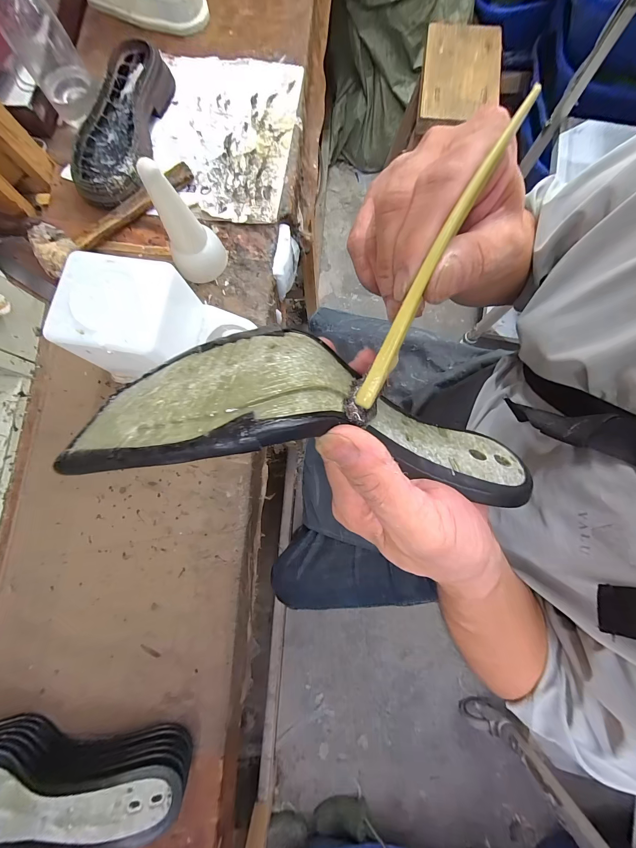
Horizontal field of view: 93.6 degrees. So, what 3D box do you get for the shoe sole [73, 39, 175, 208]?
[{"bbox_3d":[-0.284,-0.431,0.431,0.099,0.039,0.254,6,80,0],"label":"shoe sole"}]

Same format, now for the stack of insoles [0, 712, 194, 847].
[{"bbox_3d":[-0.245,0.338,0.261,0.239,0.108,0.081,6,80,0],"label":"stack of insoles"}]

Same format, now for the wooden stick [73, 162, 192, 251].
[{"bbox_3d":[-0.256,-0.304,0.418,0.184,0.019,0.027,-39,83,-7],"label":"wooden stick"}]

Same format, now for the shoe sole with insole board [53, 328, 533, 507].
[{"bbox_3d":[0.015,-0.006,0.151,0.226,0.062,0.075,9,79,-19],"label":"shoe sole with insole board"}]

